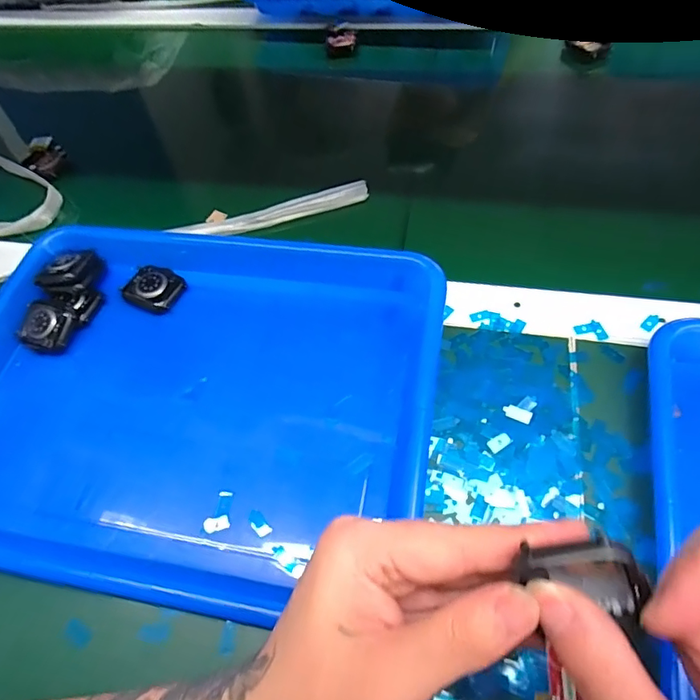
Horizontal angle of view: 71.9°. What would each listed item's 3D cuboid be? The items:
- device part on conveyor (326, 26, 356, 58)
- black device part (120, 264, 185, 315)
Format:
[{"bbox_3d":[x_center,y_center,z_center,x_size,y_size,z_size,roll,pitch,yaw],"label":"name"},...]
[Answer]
[{"bbox_3d":[-0.010,-0.366,0.575,0.035,0.021,0.031,4,59,8],"label":"device part on conveyor"},{"bbox_3d":[-0.156,-0.050,0.382,0.041,0.008,0.037,26,65,20],"label":"black device part"}]

